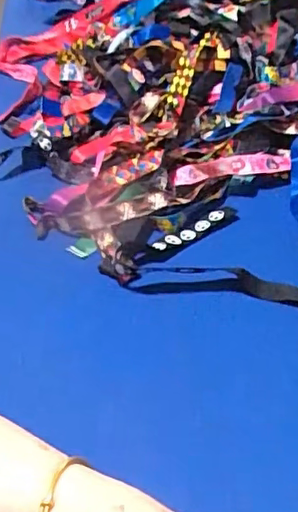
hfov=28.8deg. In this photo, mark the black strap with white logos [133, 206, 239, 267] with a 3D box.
[{"bbox_3d":[0.035,-0.020,0.545,0.117,0.007,0.023,-29,54,-25],"label":"black strap with white logos"}]

